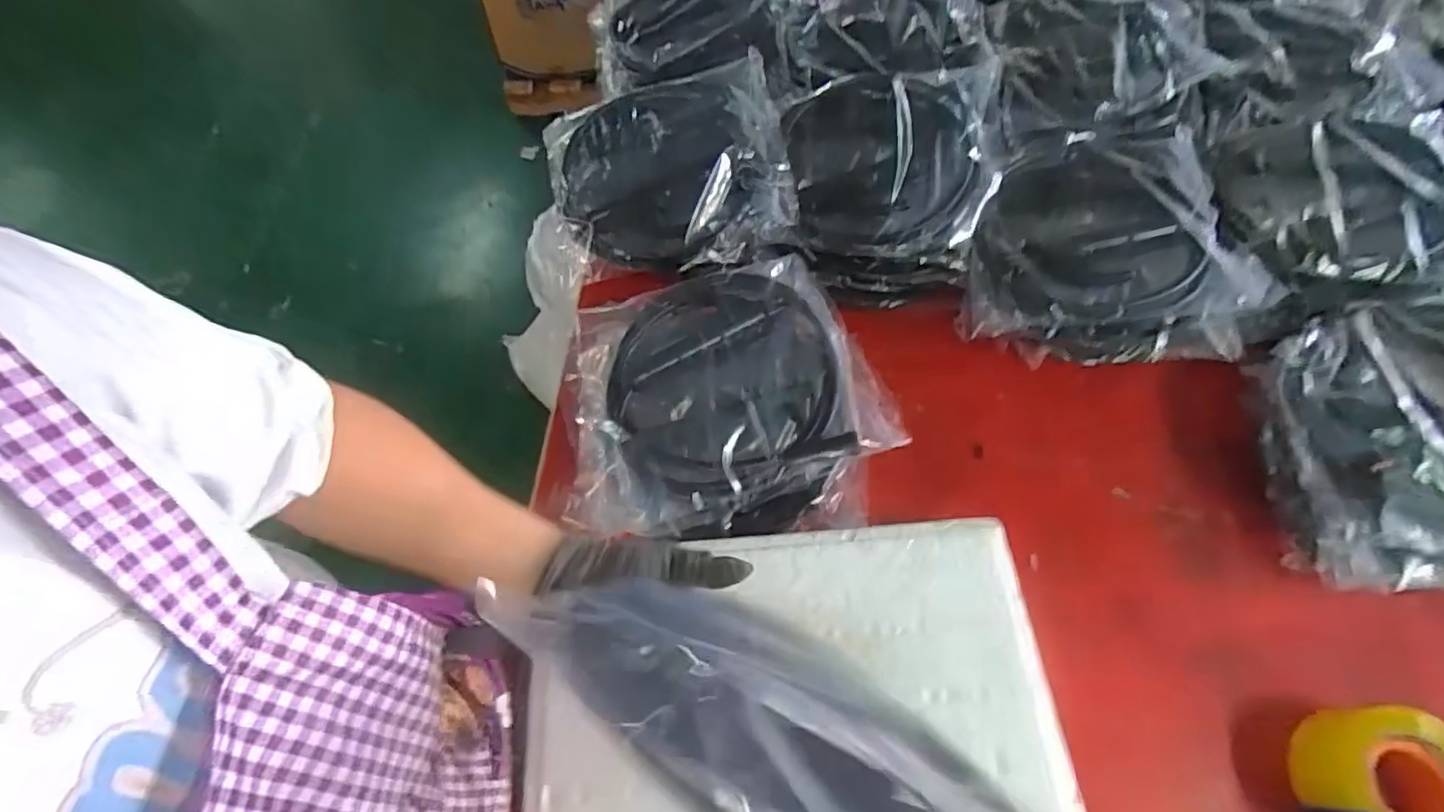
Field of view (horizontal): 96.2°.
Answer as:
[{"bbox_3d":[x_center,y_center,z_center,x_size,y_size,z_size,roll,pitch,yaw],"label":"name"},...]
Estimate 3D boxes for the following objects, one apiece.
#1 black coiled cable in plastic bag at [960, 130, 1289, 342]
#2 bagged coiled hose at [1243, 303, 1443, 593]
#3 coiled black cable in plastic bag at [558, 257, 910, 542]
[{"bbox_3d":[0.425,-0.196,0.740,0.294,0.063,0.270,-2,63,1],"label":"black coiled cable in plastic bag"},{"bbox_3d":[0.689,0.031,0.630,0.308,0.085,0.279,1,63,3],"label":"bagged coiled hose"},{"bbox_3d":[-0.004,-0.010,0.658,0.312,0.060,0.258,-14,63,-5],"label":"coiled black cable in plastic bag"}]

